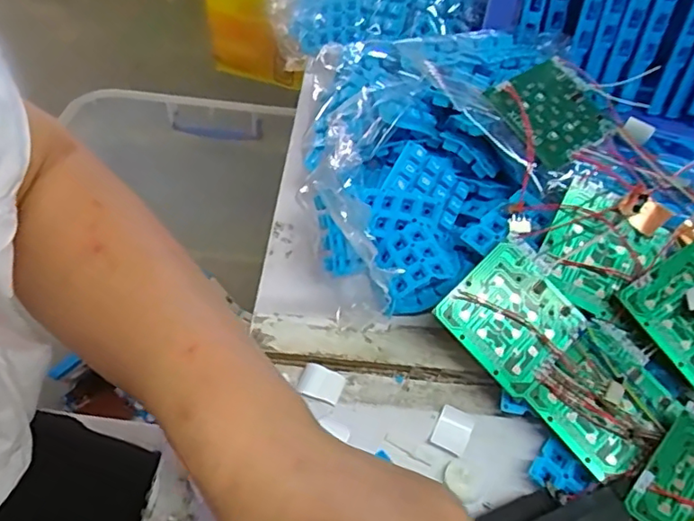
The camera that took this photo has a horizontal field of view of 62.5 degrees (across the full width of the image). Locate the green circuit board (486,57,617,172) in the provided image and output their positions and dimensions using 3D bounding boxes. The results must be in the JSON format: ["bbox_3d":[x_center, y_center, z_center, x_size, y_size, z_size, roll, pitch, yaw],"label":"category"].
[{"bbox_3d":[0.139,-0.103,0.388,0.065,0.012,0.072,-31,72,-17],"label":"green circuit board"}]

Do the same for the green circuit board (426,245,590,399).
[{"bbox_3d":[0.098,0.033,0.341,0.067,0.004,0.070,-44,87,-14],"label":"green circuit board"}]

